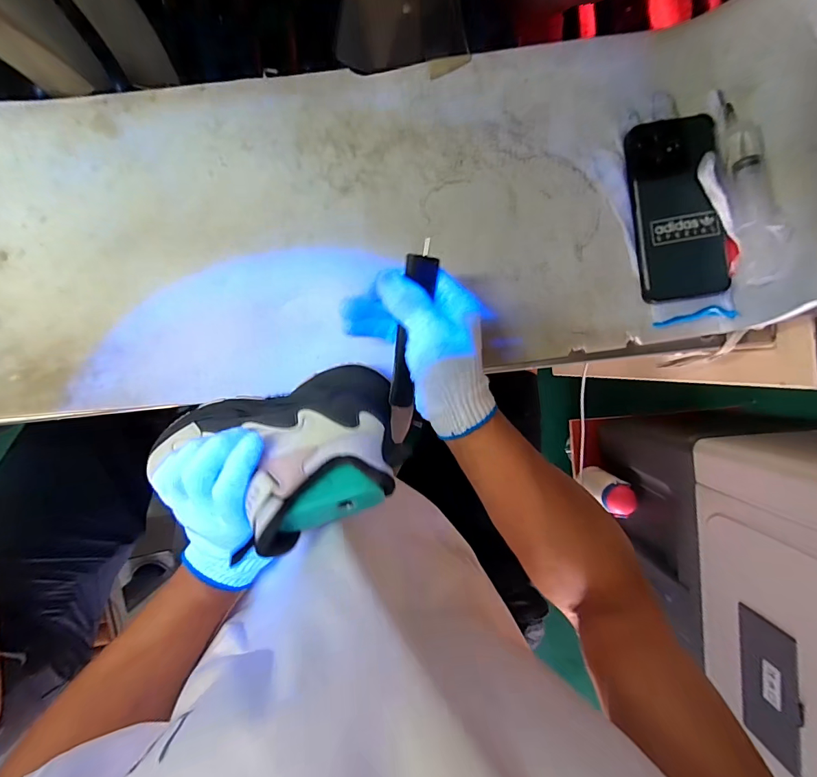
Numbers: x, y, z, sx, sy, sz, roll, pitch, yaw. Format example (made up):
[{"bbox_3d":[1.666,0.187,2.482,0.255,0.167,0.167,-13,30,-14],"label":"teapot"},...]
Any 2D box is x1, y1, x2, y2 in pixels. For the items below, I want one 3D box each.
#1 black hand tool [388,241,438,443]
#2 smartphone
[{"bbox_3d":[0.001,-0.035,0.365,0.025,0.011,0.179,9,107,-2],"label":"black hand tool"},{"bbox_3d":[0.253,-0.168,0.388,0.078,0.013,0.164,-8,95,7],"label":"smartphone"}]

